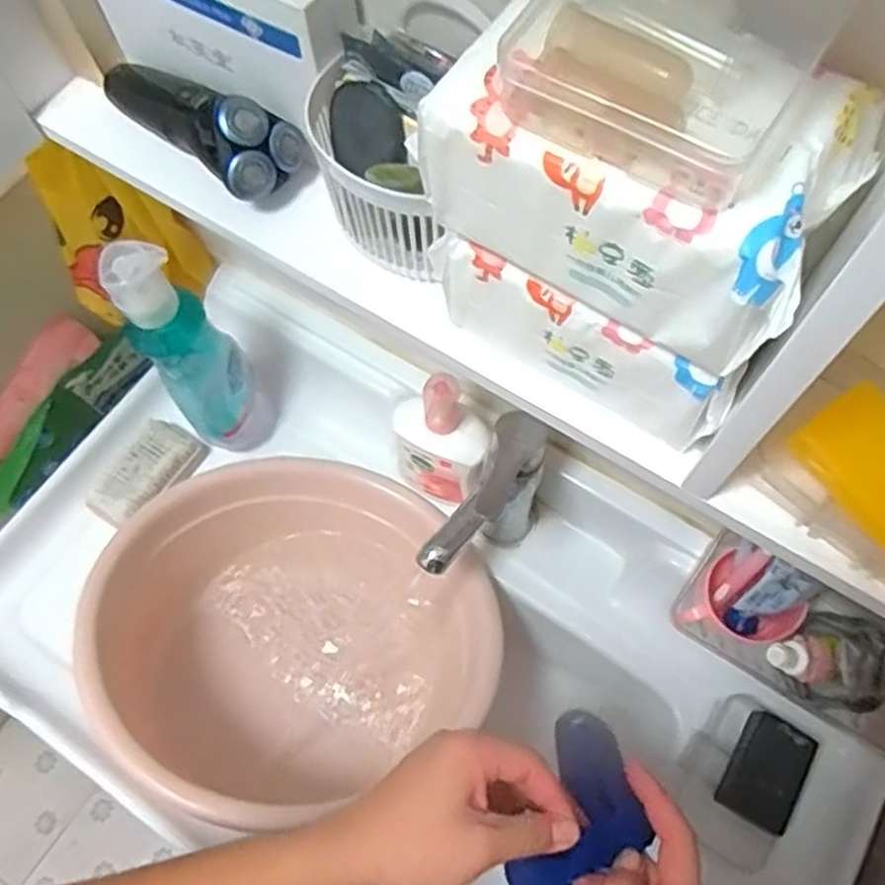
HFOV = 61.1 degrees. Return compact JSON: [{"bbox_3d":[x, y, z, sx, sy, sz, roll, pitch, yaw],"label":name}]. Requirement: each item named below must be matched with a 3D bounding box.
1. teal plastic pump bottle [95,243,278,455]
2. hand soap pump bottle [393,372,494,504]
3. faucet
[{"bbox_3d":[-0.222,-0.072,0.695,0.088,0.303,0.071,-27,66,-12],"label":"teal plastic pump bottle"},{"bbox_3d":[-0.003,0.003,0.707,0.090,0.176,0.051,17,65,9],"label":"hand soap pump bottle"},{"bbox_3d":[0.038,0.068,0.666,0.054,0.204,0.141,36,69,17],"label":"faucet"}]

